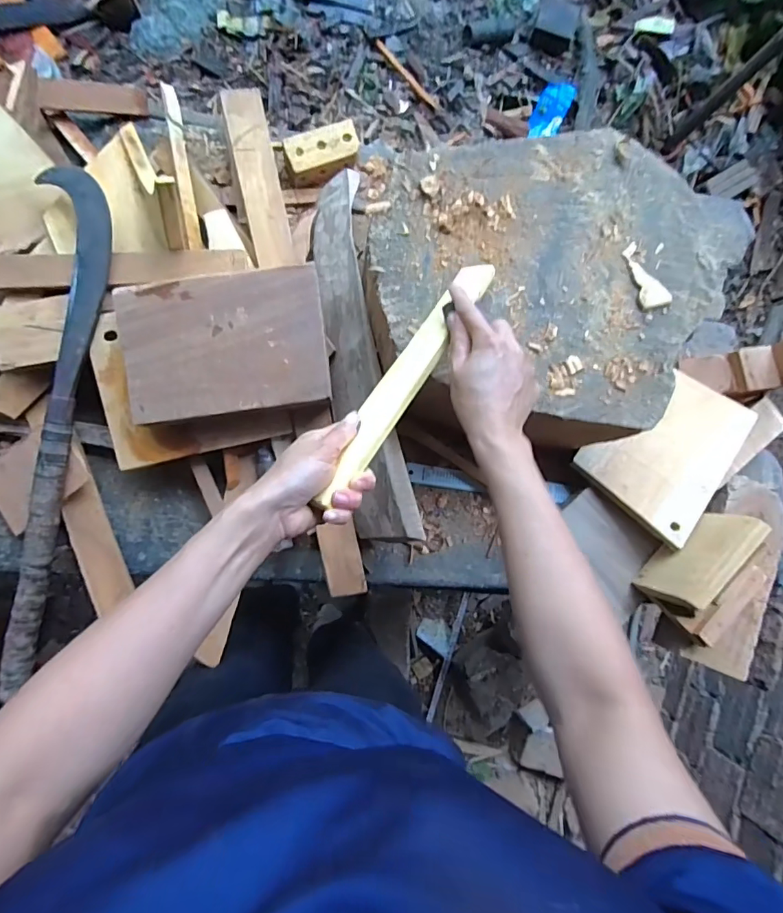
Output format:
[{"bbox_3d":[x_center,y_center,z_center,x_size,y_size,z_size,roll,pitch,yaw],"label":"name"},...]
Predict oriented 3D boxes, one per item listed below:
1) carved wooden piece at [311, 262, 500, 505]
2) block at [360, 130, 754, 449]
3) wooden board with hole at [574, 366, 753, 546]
[{"bbox_3d":[0.022,-0.083,0.457,0.029,0.020,0.305,34,67,-6],"label":"carved wooden piece"},{"bbox_3d":[0.195,-0.198,0.630,0.440,0.181,0.358,-12,90,-9],"label":"block"},{"bbox_3d":[0.404,-0.013,0.693,0.171,0.014,0.237,40,79,16],"label":"wooden board with hole"}]

